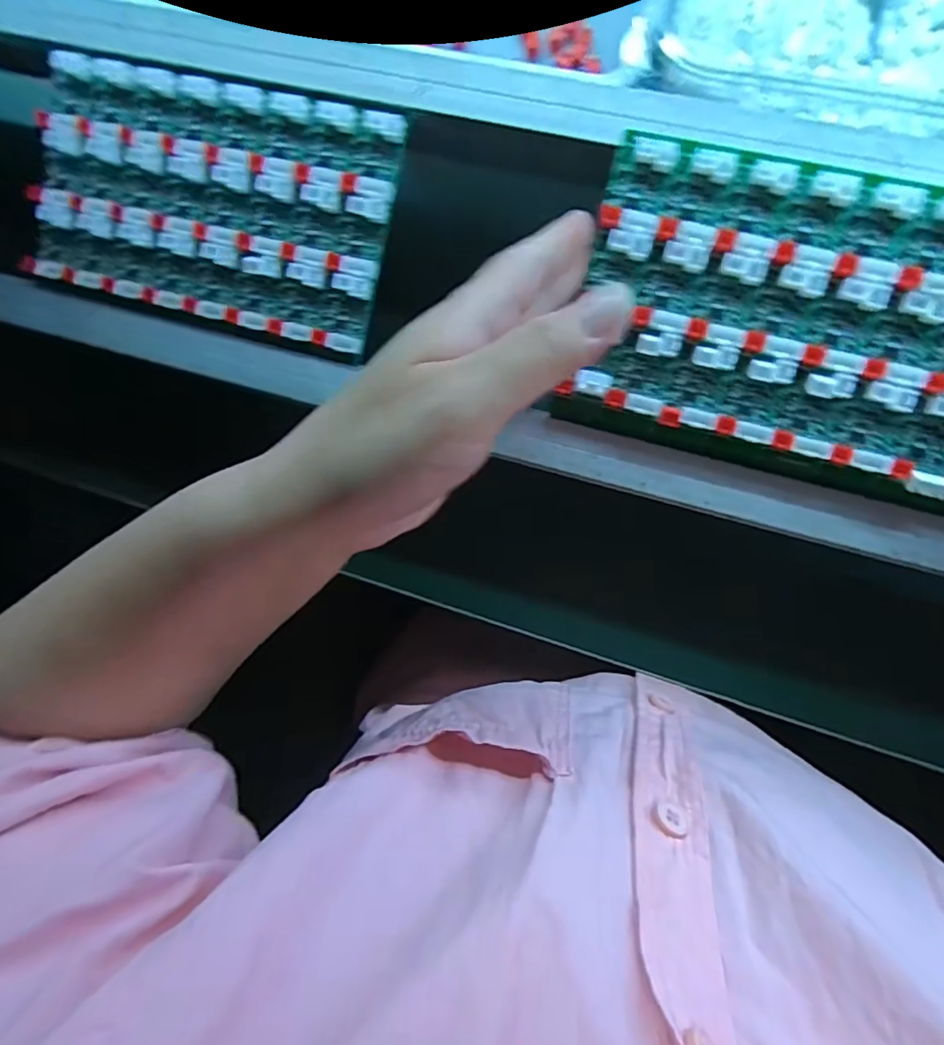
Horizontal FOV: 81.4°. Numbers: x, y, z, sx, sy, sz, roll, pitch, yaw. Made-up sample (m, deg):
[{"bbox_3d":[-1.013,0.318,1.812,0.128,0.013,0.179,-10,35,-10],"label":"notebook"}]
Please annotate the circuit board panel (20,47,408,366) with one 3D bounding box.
[{"bbox_3d":[-0.122,-0.146,0.252,0.169,0.024,0.104,15,89,10],"label":"circuit board panel"}]

